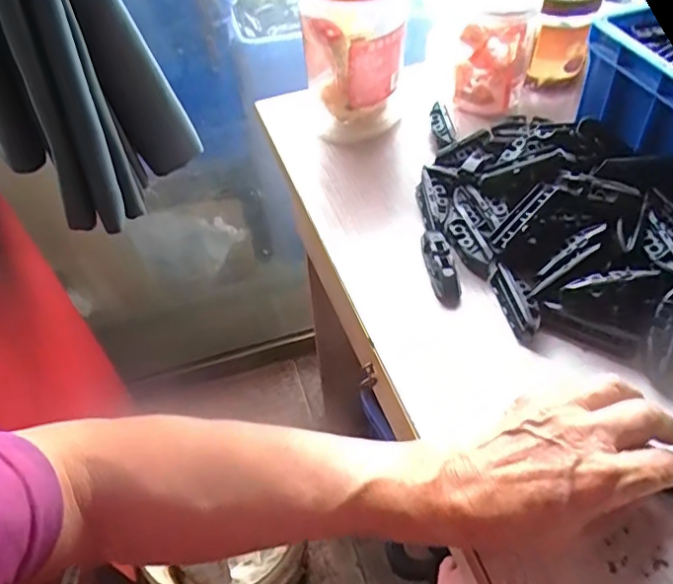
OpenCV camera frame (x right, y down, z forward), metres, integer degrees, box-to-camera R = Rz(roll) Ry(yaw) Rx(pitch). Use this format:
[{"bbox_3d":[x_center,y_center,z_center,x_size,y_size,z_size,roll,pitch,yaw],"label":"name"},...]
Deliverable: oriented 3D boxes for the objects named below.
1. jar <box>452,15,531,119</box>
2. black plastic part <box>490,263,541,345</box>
[{"bbox_3d":[0.161,-0.235,0.595,0.068,0.085,0.062,-2,50,2],"label":"jar"},{"bbox_3d":[0.140,0.009,0.442,0.021,0.024,0.064,-8,50,-2],"label":"black plastic part"}]

